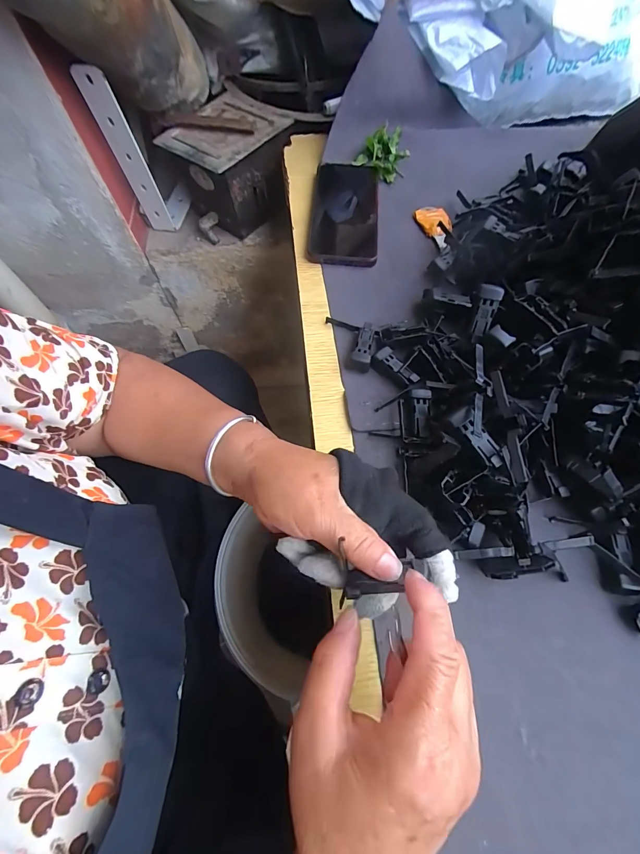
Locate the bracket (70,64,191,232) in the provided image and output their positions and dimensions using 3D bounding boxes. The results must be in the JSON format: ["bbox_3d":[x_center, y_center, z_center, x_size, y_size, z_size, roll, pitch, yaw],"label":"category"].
[{"bbox_3d":[-0.240,-0.368,0.488,0.049,0.198,0.076,21,68,12],"label":"bracket"}]

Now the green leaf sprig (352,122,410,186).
[{"bbox_3d":[0.087,-0.353,0.464,0.057,0.032,0.064,39,72,18],"label":"green leaf sprig"}]

